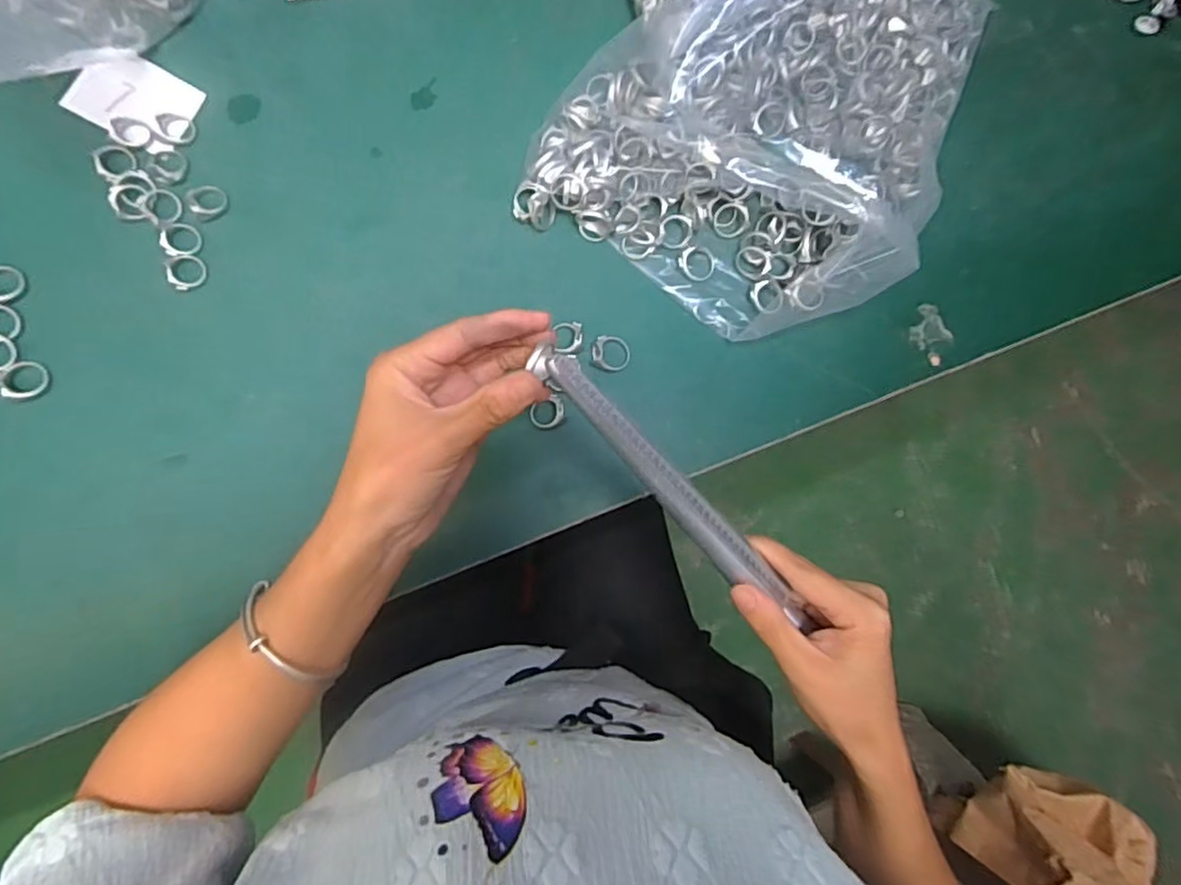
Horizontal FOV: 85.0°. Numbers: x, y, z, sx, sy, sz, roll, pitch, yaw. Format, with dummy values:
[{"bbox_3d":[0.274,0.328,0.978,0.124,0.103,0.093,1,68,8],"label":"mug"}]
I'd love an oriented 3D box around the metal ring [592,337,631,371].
[{"bbox_3d":[0.015,-0.061,0.443,0.027,0.010,0.024,4,86,-9],"label":"metal ring"}]

